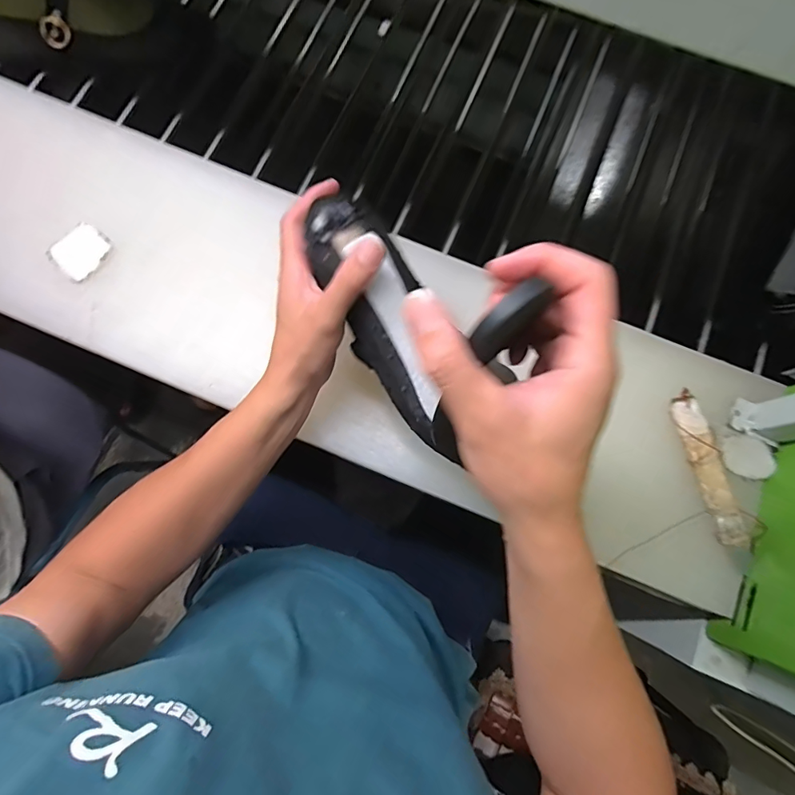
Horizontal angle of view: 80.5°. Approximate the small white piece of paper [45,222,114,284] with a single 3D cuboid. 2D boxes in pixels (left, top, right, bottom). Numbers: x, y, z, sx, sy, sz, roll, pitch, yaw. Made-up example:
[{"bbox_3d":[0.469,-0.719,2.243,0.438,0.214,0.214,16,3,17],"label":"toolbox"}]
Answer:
[{"bbox_3d":[-0.329,-0.152,0.488,0.048,0.006,0.055,40,80,7],"label":"small white piece of paper"}]

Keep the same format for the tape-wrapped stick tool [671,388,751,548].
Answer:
[{"bbox_3d":[0.292,0.065,0.442,0.025,0.014,0.145,-11,78,-3],"label":"tape-wrapped stick tool"}]

